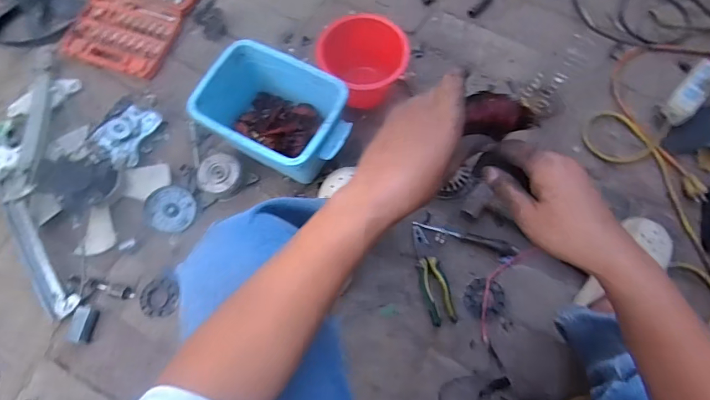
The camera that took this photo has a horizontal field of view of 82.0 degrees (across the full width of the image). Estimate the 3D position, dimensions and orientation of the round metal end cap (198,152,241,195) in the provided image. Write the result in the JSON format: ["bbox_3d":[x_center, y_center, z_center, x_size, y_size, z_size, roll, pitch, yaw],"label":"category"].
[{"bbox_3d":[-0.279,-0.051,0.849,0.082,0.037,0.083,0,73,1],"label":"round metal end cap"}]

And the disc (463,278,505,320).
[{"bbox_3d":[0.251,0.188,0.786,0.077,0.013,0.073,0,73,1],"label":"disc"}]

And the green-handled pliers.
[{"bbox_3d":[0.149,0.144,0.796,0.053,0.013,0.191,-14,73,-3],"label":"green-handled pliers"}]

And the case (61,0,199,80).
[{"bbox_3d":[-0.514,-0.484,0.997,0.268,0.028,0.388,13,74,5],"label":"case"}]

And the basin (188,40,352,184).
[{"bbox_3d":[-0.152,-0.161,0.827,0.281,0.175,0.200,25,77,9],"label":"basin"}]

